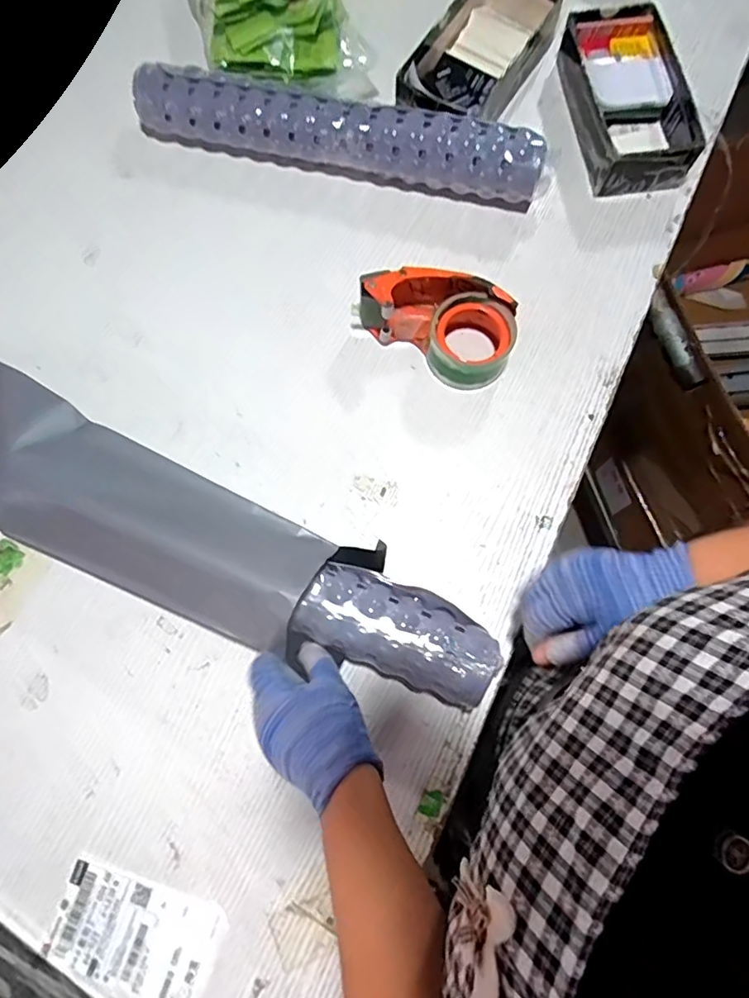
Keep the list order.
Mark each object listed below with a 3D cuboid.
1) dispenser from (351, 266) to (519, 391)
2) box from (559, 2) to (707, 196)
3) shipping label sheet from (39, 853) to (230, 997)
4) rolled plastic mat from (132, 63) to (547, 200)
[{"bbox_3d":[0.067,-0.183,0.564,0.156,0.064,0.089,37,77,10],"label":"dispenser"},{"bbox_3d":[0.287,-0.458,0.646,0.113,0.061,0.214,-11,74,-3],"label":"box"},{"bbox_3d":[-0.191,0.350,0.447,0.134,0.004,0.079,18,75,5],"label":"shipping label sheet"},{"bbox_3d":[-0.042,-0.404,0.626,0.466,0.069,0.060,14,75,4],"label":"rolled plastic mat"}]

